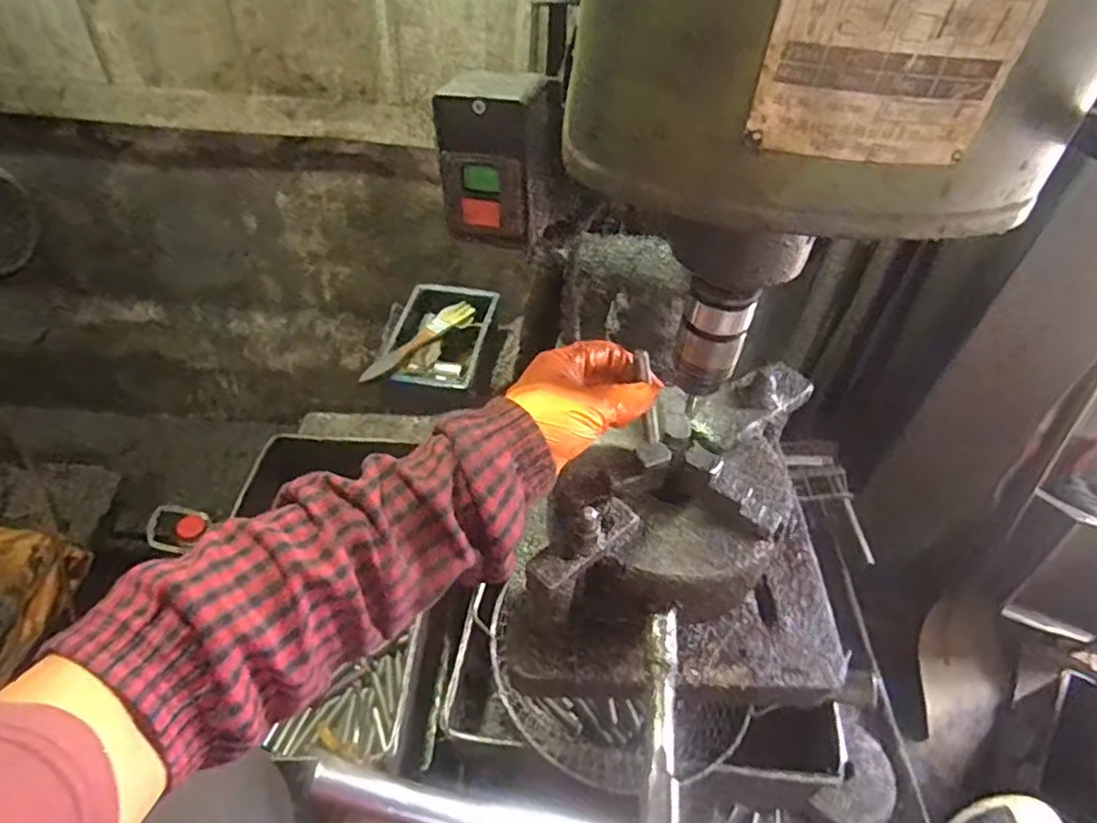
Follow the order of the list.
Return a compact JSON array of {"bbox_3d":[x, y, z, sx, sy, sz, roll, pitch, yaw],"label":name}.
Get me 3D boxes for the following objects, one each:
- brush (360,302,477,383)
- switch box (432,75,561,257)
[{"bbox_3d":[-0.133,-0.074,0.669,0.026,0.017,0.155,31,52,21],"label":"brush"},{"bbox_3d":[-0.028,-0.150,0.393,0.067,0.090,0.048,4,48,-2],"label":"switch box"}]

